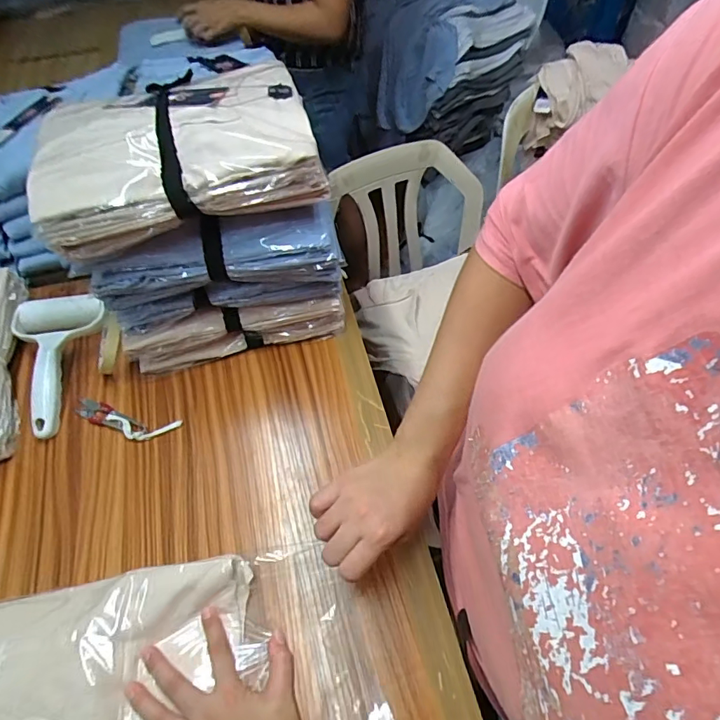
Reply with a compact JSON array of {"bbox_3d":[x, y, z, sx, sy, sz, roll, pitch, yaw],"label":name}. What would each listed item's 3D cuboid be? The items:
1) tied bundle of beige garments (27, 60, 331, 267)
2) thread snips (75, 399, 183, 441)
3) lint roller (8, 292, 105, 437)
[{"bbox_3d":[-0.179,-0.212,0.459,0.250,0.061,0.189,-15,56,-7],"label":"tied bundle of beige garments"},{"bbox_3d":[-0.272,0.071,0.538,0.125,0.008,0.033,11,57,11],"label":"thread snips"},{"bbox_3d":[-0.354,-0.005,0.572,0.105,0.049,0.174,-25,58,-13],"label":"lint roller"}]

